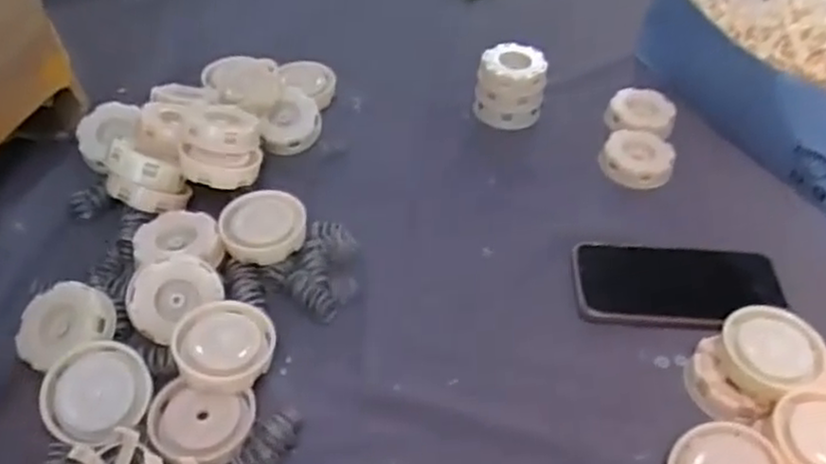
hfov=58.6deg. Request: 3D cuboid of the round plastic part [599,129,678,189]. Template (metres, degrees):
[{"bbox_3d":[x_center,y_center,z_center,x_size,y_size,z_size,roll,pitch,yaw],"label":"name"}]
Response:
[{"bbox_3d":[0.215,-0.071,0.706,0.067,0.022,0.067,3,46,-3],"label":"round plastic part"}]

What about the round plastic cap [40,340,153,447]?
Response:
[{"bbox_3d":[-0.209,0.106,0.487,0.067,0.011,0.067,3,66,-6],"label":"round plastic cap"}]

